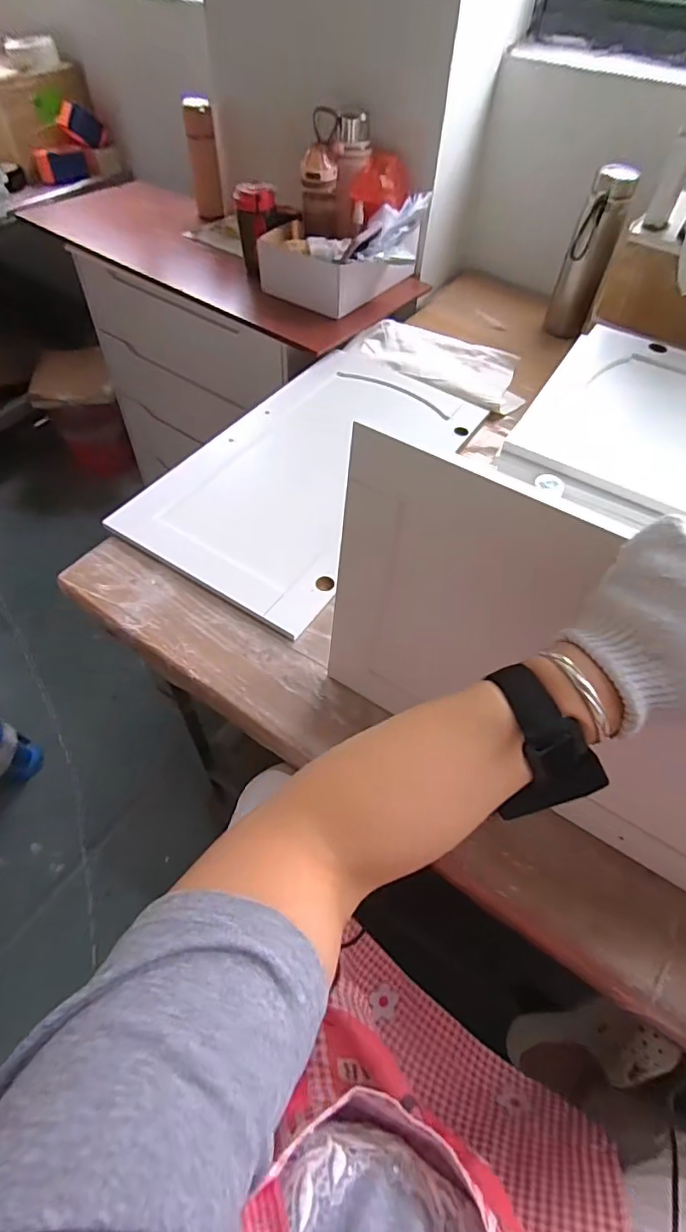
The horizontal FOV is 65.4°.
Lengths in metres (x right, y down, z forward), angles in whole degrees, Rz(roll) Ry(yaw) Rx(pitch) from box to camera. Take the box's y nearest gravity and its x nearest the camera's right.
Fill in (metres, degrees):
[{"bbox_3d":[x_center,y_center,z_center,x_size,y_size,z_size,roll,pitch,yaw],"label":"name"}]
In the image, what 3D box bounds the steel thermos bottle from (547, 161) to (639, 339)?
[{"bbox_3d":[0.471,-0.683,1.033,0.080,0.267,0.066,22,56,13],"label":"steel thermos bottle"}]

